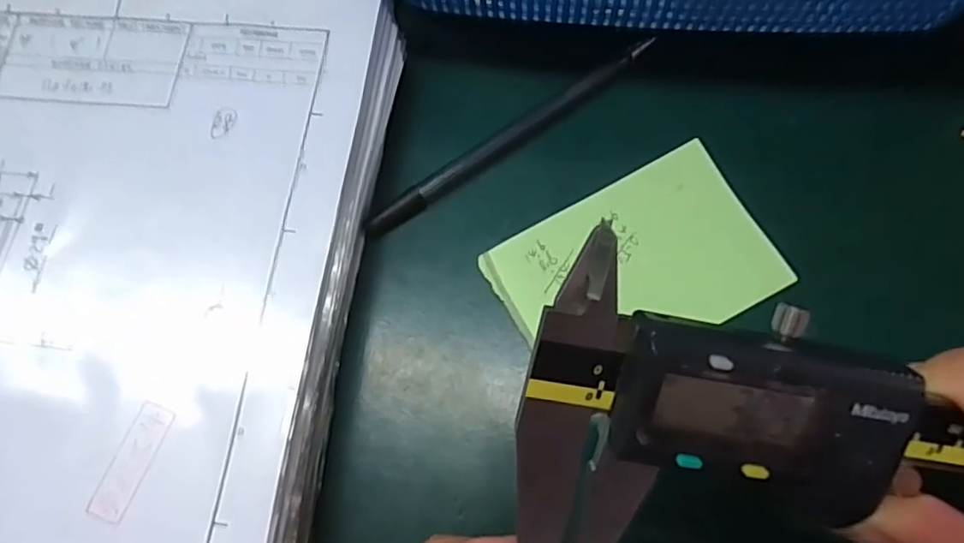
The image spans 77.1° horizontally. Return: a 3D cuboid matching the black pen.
[{"bbox_3d":[0.012,-0.056,0.245,0.137,0.007,0.009,-36,74,-8],"label":"black pen"}]

